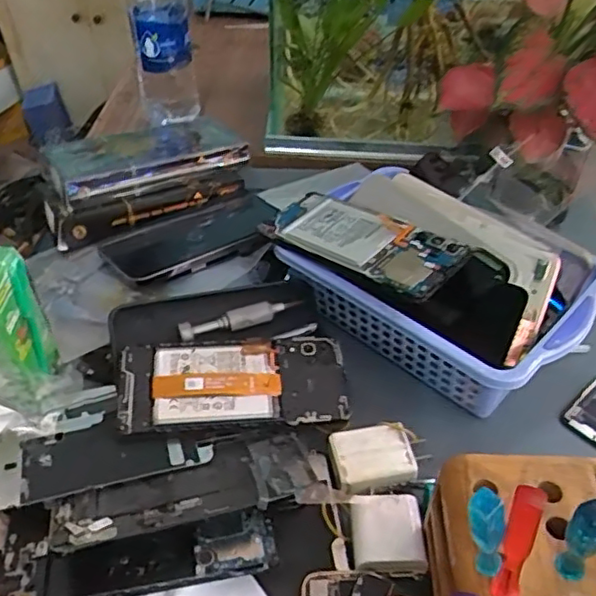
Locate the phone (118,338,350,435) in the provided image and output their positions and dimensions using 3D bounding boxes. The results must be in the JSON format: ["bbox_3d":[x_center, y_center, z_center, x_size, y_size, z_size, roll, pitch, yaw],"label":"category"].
[{"bbox_3d":[-0.045,0.060,0.449,0.156,0.014,0.066,-4,46,-4],"label":"phone"}]

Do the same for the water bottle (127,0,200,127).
[{"bbox_3d":[-0.145,-0.276,0.674,0.064,0.198,0.077,-7,44,-8],"label":"water bottle"}]

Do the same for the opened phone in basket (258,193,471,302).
[{"bbox_3d":[0.047,-0.045,0.484,0.157,0.008,0.063,26,53,35],"label":"opened phone in basket"}]

